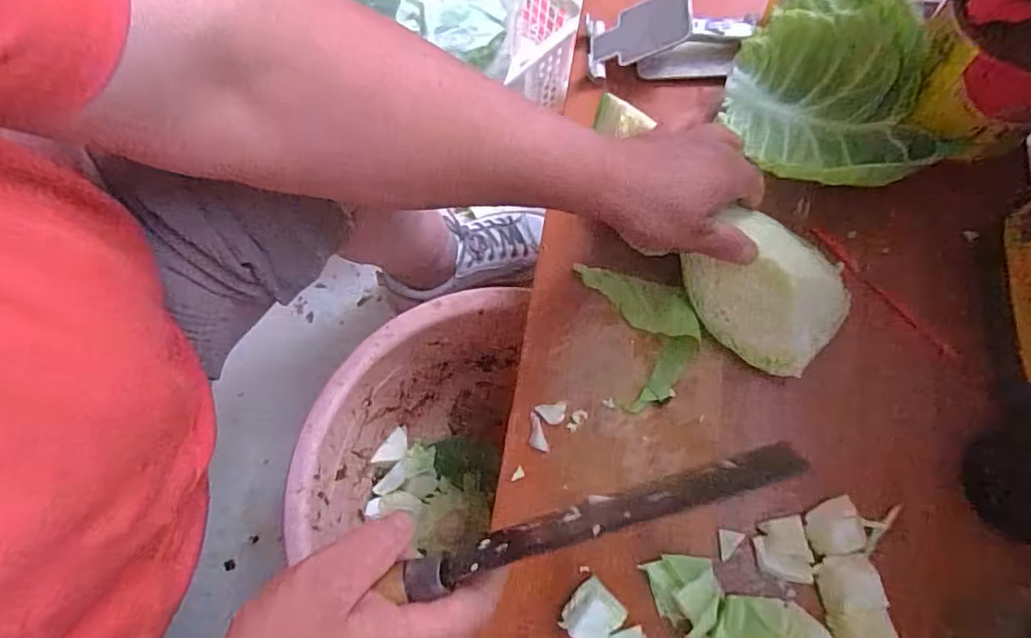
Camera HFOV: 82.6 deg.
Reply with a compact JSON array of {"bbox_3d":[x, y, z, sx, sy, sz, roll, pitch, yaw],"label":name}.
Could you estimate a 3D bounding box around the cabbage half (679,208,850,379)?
[{"bbox_3d":[0.187,-0.026,0.424,0.109,0.056,0.093,41,78,13],"label":"cabbage half"}]

